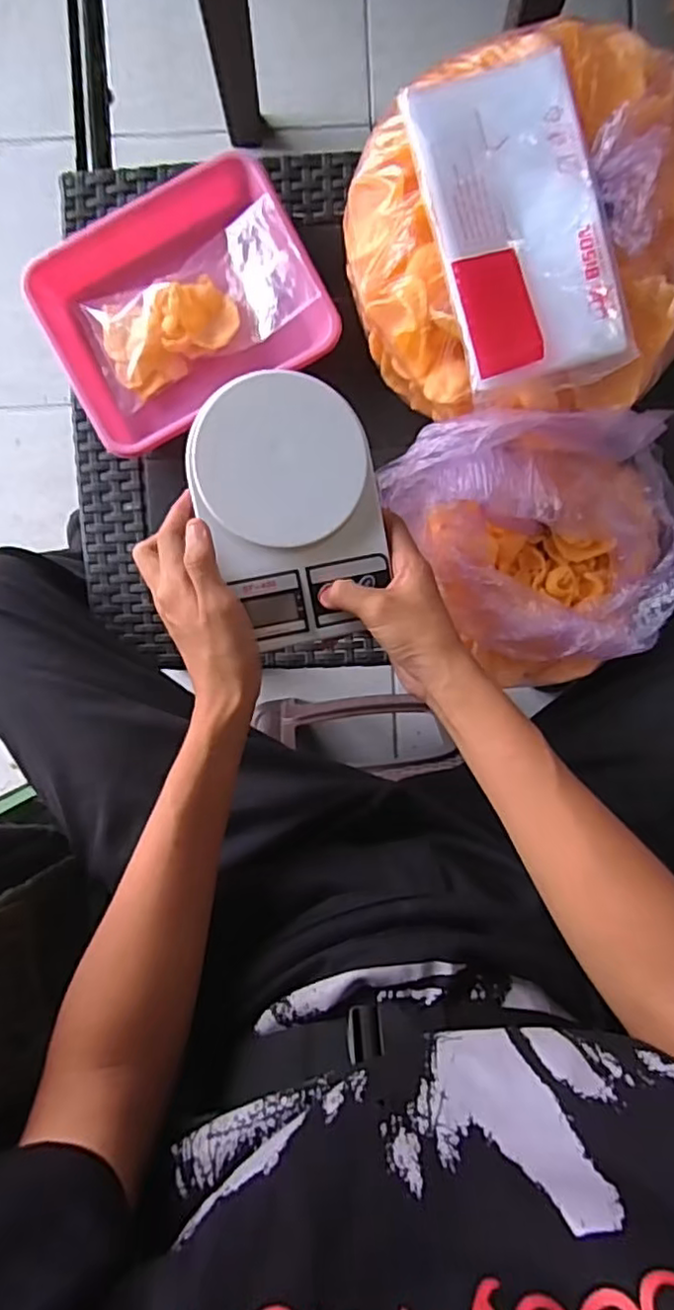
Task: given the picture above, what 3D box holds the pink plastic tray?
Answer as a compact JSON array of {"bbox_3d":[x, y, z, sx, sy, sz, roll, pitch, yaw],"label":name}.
[{"bbox_3d":[-0.131,-0.294,0.545,0.221,0.044,0.169,-28,93,1],"label":"pink plastic tray"}]

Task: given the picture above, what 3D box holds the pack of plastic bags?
[{"bbox_3d":[0.122,-0.292,0.432,0.108,0.026,0.215,-15,93,0],"label":"pack of plastic bags"}]

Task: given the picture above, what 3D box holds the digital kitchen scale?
[{"bbox_3d":[-0.031,-0.096,0.440,0.121,0.041,0.174,-14,93,0],"label":"digital kitchen scale"}]

